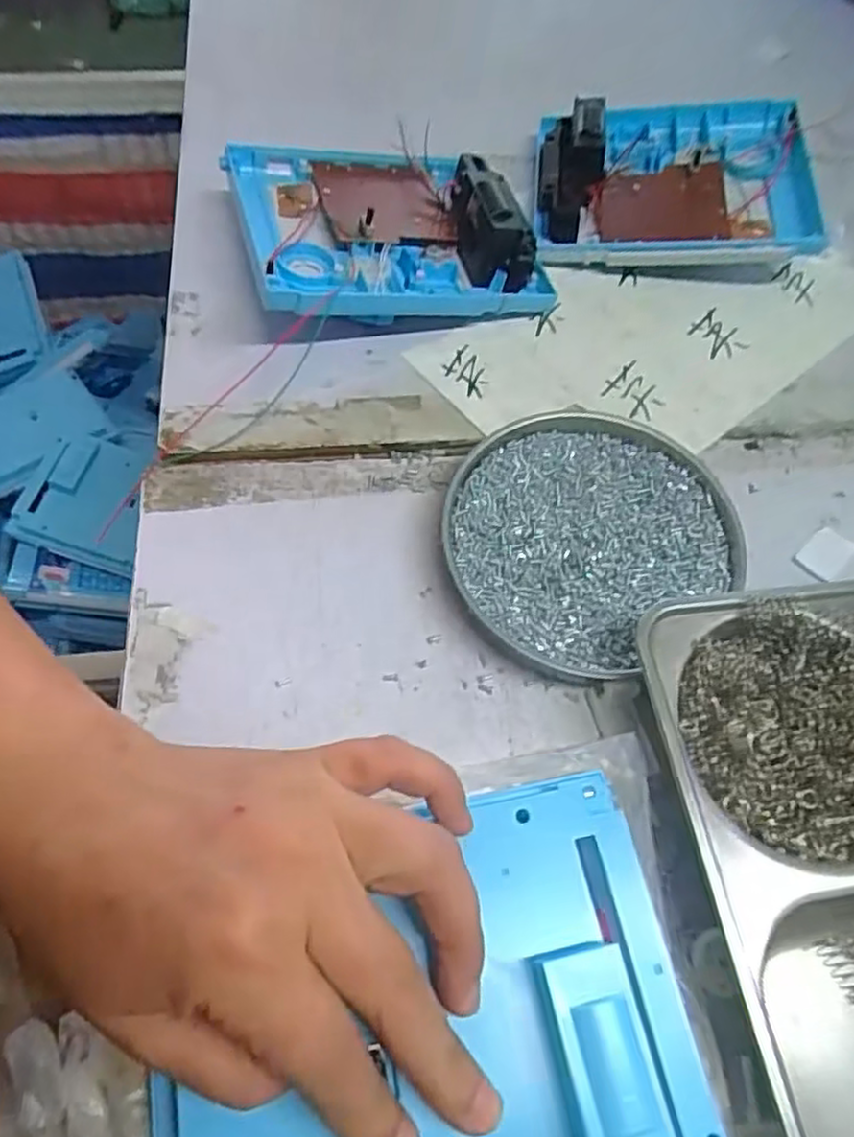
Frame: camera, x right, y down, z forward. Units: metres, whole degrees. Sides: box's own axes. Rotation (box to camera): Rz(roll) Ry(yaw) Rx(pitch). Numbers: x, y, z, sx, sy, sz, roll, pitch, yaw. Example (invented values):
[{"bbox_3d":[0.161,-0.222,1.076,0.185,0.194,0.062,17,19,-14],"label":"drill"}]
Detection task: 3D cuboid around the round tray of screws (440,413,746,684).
[{"bbox_3d":[0.075,-0.017,0.348,0.131,0.017,0.123,1,62,-3],"label":"round tray of screws"}]

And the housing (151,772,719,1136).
[{"bbox_3d":[0.000,0.137,0.212,0.158,0.025,0.122,-11,63,-9],"label":"housing"}]

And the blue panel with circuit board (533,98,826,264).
[{"bbox_3d":[0.151,-0.242,0.456,0.163,0.040,0.140,9,62,1],"label":"blue panel with circuit board"}]

